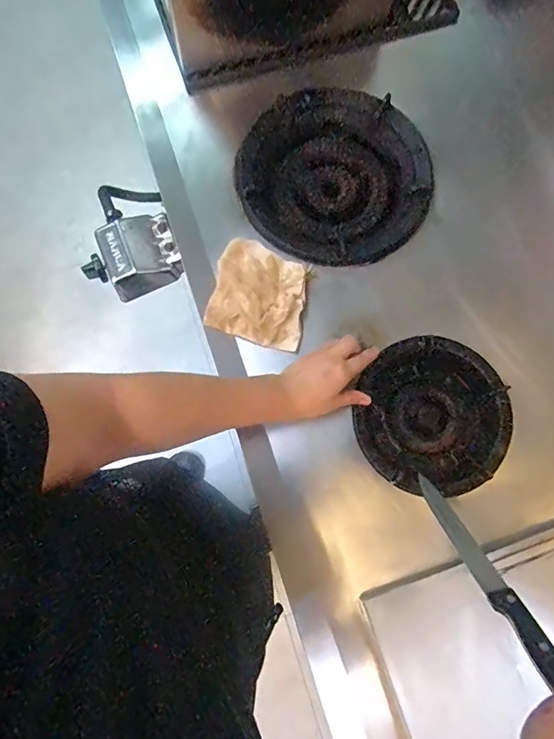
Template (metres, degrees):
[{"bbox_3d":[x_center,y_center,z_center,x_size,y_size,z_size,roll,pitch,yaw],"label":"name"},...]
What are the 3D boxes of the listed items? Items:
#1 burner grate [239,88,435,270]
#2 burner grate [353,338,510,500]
[{"bbox_3d":[0.084,-0.286,0.686,0.265,0.038,0.276,0,78,0],"label":"burner grate"},{"bbox_3d":[0.207,0.062,0.616,0.196,0.025,0.202,0,78,0],"label":"burner grate"}]

